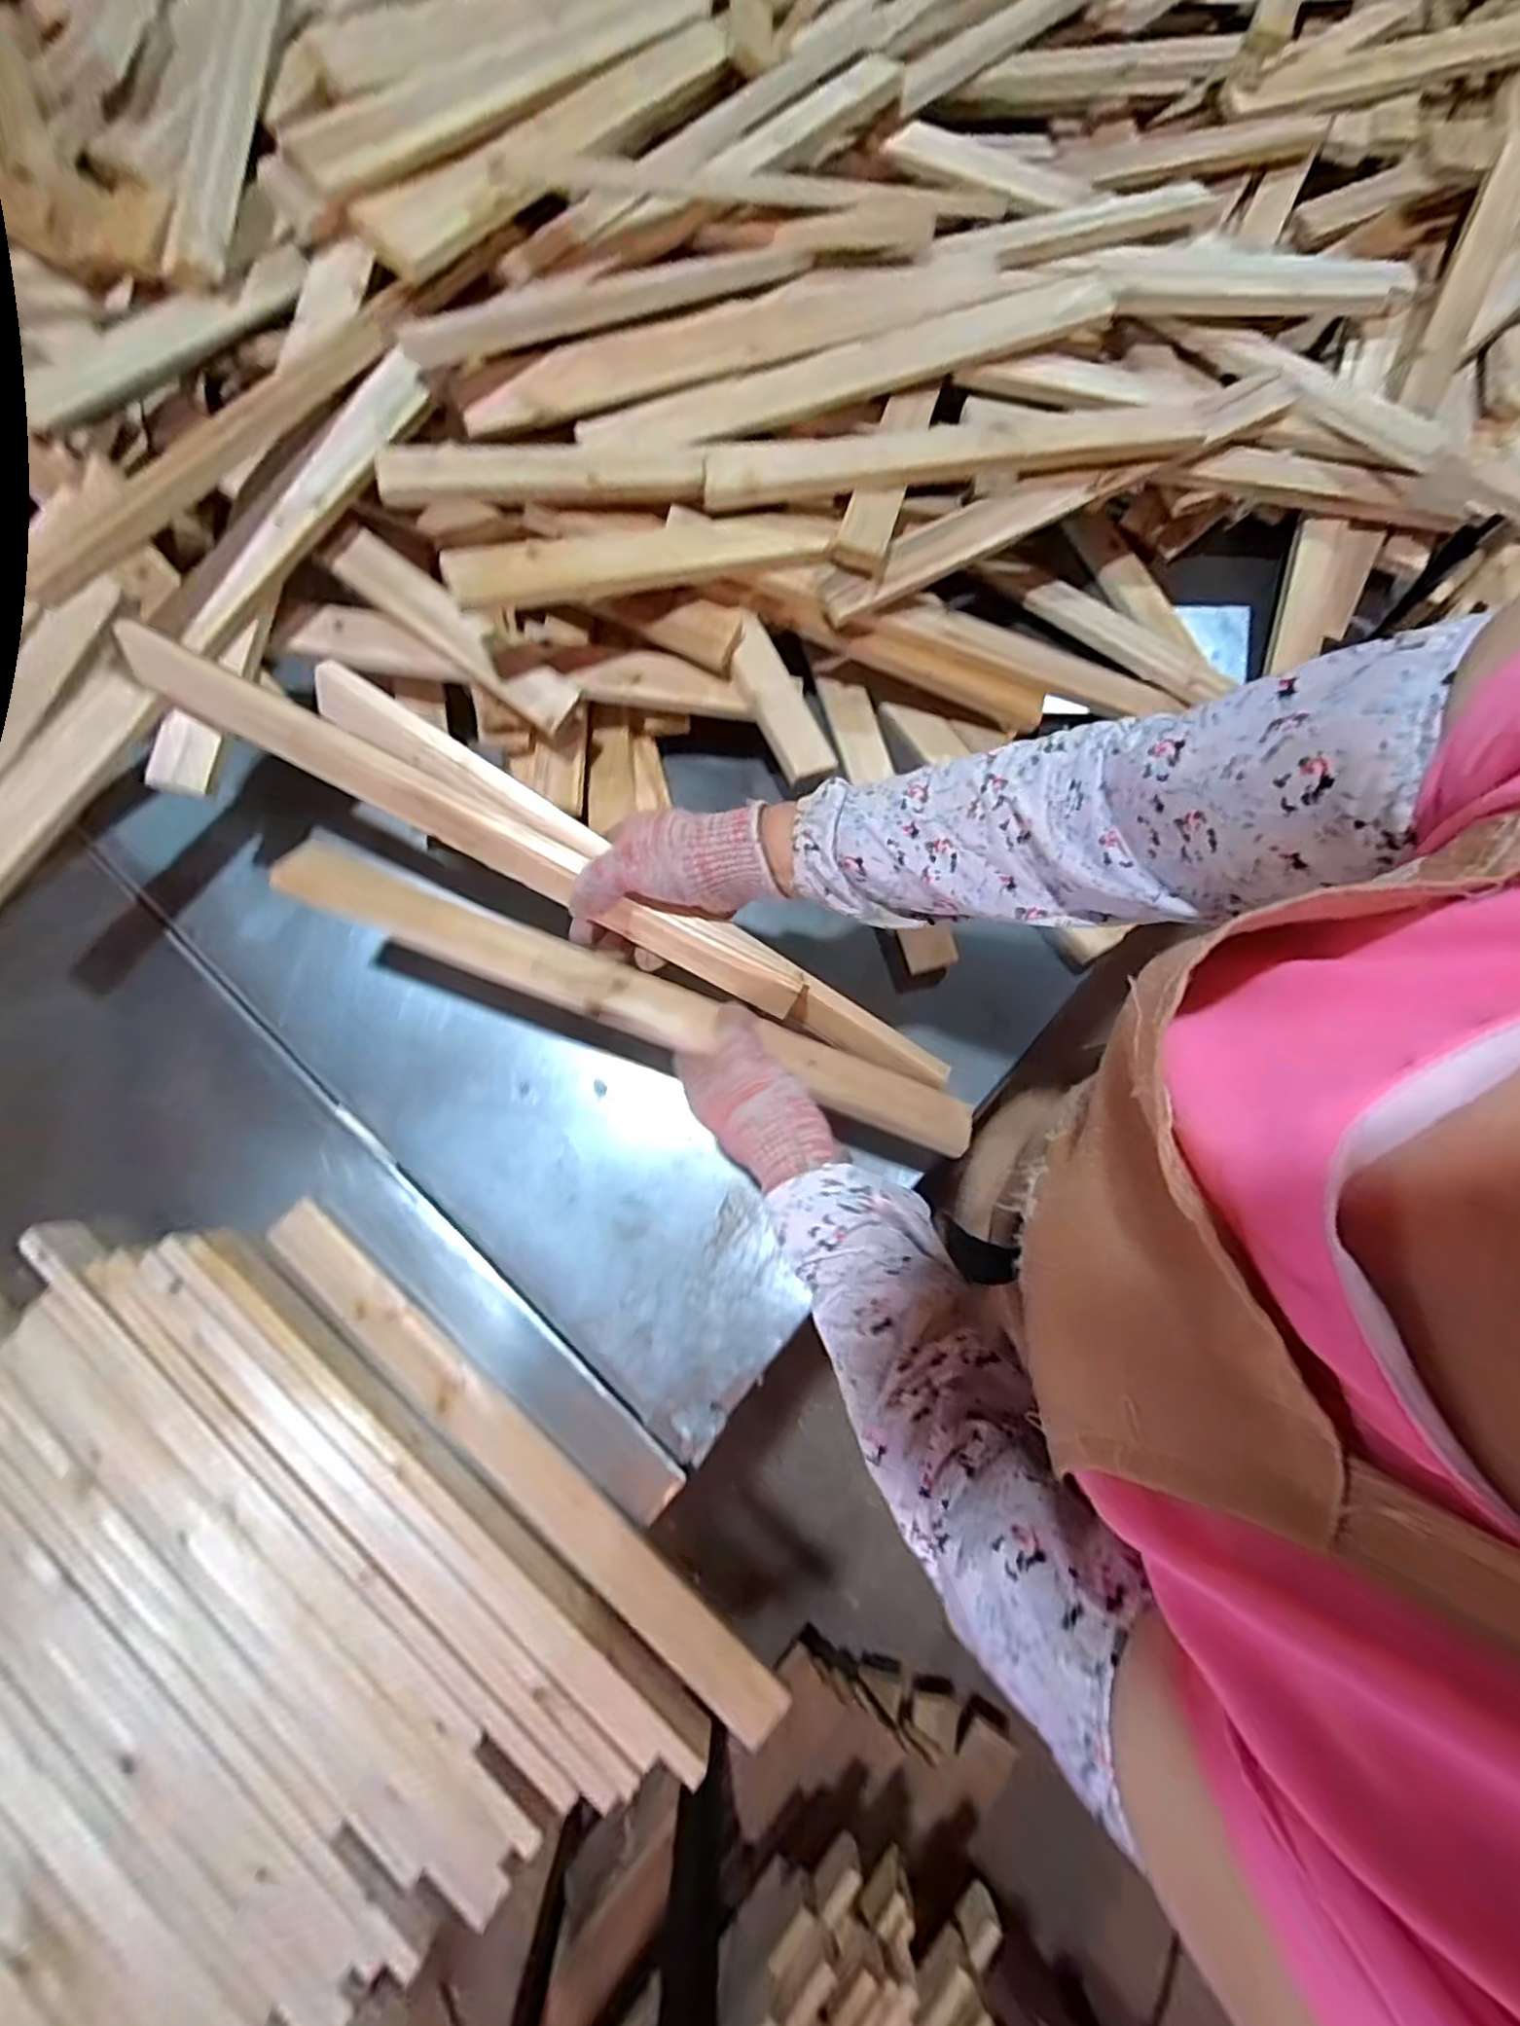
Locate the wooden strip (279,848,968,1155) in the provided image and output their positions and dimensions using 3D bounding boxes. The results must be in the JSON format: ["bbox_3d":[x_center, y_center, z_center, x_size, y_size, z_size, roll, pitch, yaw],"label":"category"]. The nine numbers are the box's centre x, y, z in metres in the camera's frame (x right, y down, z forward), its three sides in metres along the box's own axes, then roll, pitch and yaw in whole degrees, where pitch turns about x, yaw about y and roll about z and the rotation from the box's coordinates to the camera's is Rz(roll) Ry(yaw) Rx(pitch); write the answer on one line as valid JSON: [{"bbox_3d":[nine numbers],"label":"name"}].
[{"bbox_3d":[-0.082,-0.009,0.482,0.487,0.023,0.043,21,78,-4],"label":"wooden strip"}]

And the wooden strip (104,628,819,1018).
[{"bbox_3d":[-0.193,-0.122,0.470,0.482,0.037,0.027,28,79,-2],"label":"wooden strip"}]

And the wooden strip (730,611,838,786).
[{"bbox_3d":[0.014,-0.259,0.583,0.044,0.015,0.148,-25,80,-6],"label":"wooden strip"}]

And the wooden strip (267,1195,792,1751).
[{"bbox_3d":[-0.178,0.330,0.514,0.502,0.018,0.039,43,80,7],"label":"wooden strip"}]

